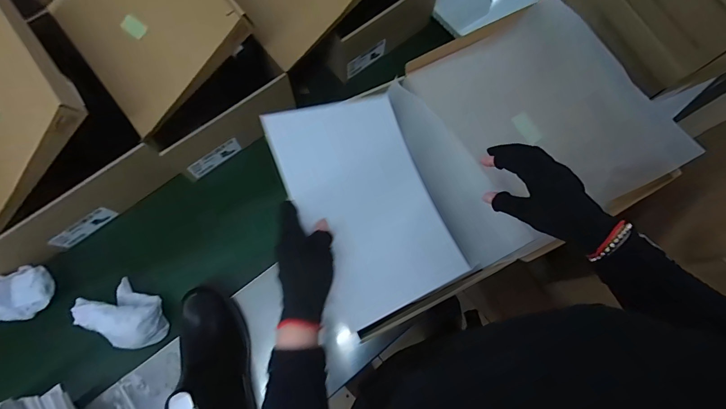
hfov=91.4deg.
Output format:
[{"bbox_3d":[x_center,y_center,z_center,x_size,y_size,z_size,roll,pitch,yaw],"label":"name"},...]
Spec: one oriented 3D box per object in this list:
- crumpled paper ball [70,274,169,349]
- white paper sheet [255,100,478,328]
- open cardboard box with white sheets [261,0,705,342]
[{"bbox_3d":[-0.397,0.176,0.583,0.145,0.059,0.090,36,76,9],"label":"crumpled paper ball"},{"bbox_3d":[0.000,-0.007,0.530,0.185,0.060,0.321,-23,75,-7],"label":"white paper sheet"},{"bbox_3d":[0.152,-0.077,0.533,0.509,0.095,0.344,-24,75,-8],"label":"open cardboard box with white sheets"}]

